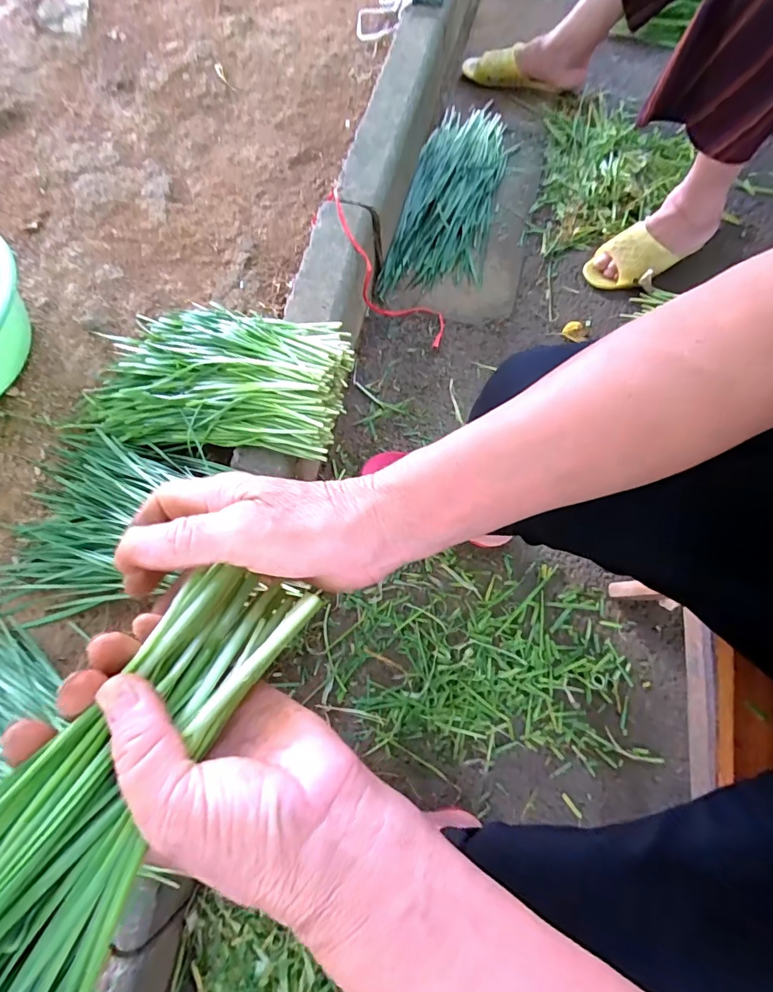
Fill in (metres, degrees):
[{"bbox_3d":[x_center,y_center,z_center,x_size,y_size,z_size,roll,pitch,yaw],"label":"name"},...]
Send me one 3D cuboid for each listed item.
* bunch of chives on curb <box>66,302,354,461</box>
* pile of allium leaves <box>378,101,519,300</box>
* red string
[{"bbox_3d":[-0.254,-0.175,0.659,0.400,0.093,0.207,5,72,14],"label":"bunch of chives on curb"},{"bbox_3d":[0.131,-0.598,0.928,0.181,0.055,0.463,15,73,8],"label":"pile of allium leaves"},{"bbox_3d":[-0.008,-0.376,0.808,0.287,0.078,0.107,40,73,-28],"label":"red string"}]

